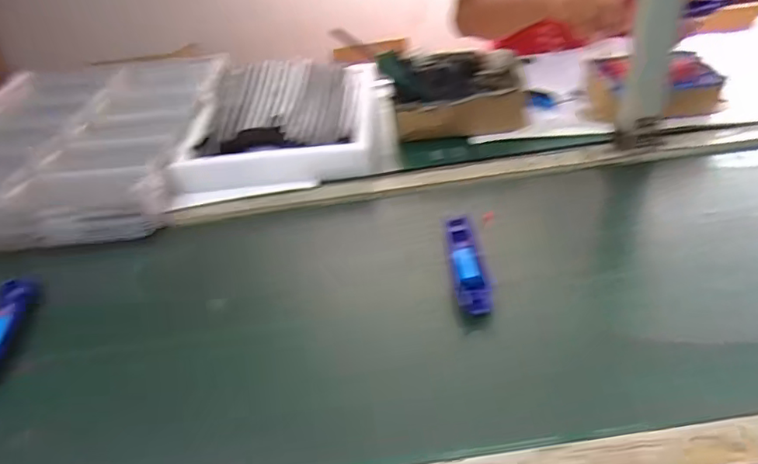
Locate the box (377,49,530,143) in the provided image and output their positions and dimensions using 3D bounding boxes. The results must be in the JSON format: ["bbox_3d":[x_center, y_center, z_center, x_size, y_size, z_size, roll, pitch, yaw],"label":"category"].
[{"bbox_3d":[0.128,-0.226,0.897,0.226,0.100,0.183,-6,35,0],"label":"box"}]

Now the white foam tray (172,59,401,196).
[{"bbox_3d":[-0.147,-0.189,0.924,0.316,0.076,0.389,-8,35,-2],"label":"white foam tray"}]

